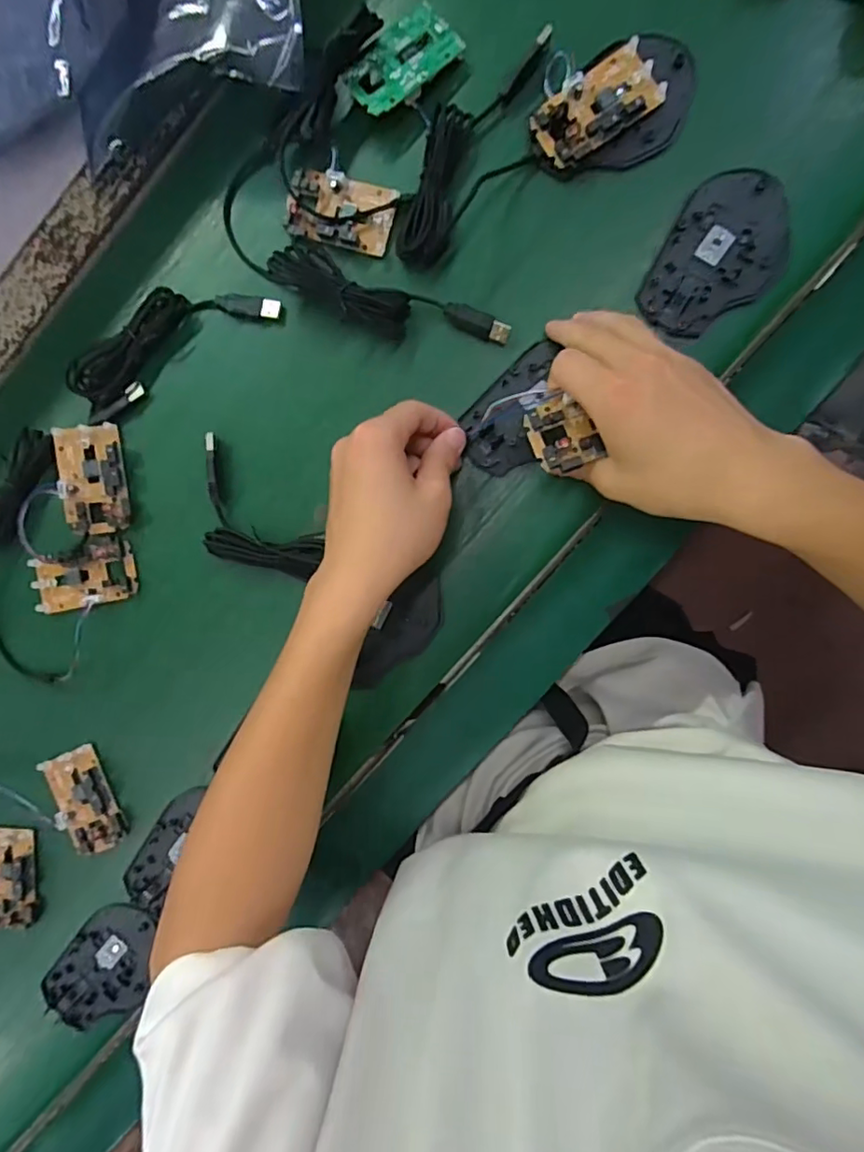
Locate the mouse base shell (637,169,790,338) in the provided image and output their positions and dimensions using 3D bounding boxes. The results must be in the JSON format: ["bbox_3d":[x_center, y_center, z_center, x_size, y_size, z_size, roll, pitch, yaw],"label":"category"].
[{"bbox_3d":[0.187,-0.207,0.371,0.072,0.012,0.109,28,94,6],"label":"mouse base shell"}]

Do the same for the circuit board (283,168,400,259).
[{"bbox_3d":[-0.063,-0.253,0.396,0.075,0.011,0.047,15,93,6],"label":"circuit board"}]

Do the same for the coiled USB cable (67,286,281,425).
[{"bbox_3d":[-0.190,-0.172,0.412,0.157,0.022,0.050,-29,88,6],"label":"coiled USB cable"}]

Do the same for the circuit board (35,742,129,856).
[{"bbox_3d":[-0.264,0.171,0.433,0.045,0.008,0.077,-22,88,7],"label":"circuit board"}]

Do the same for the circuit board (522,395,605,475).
[{"bbox_3d":[0.079,-0.087,0.347,0.036,0.017,0.046,-25,75,-1],"label":"circuit board"}]

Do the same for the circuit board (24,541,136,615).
[{"bbox_3d":[-0.261,0.001,0.428,0.078,0.012,0.041,-12,90,7],"label":"circuit board"}]

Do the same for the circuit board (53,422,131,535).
[{"bbox_3d":[-0.248,-0.070,0.419,0.042,0.011,0.077,-7,91,-10],"label":"circuit board"}]

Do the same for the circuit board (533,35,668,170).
[{"bbox_3d":[0.108,-0.307,0.371,0.081,0.021,0.046,-33,87,6],"label":"circuit board"}]

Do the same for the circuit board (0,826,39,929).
[{"bbox_3d":[-0.330,0.234,0.446,0.044,0.014,0.076,0,91,7],"label":"circuit board"}]

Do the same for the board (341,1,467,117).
[{"bbox_3d":[-0.020,-0.345,0.384,0.079,0.007,0.040,-43,87,-3],"label":"board"}]

